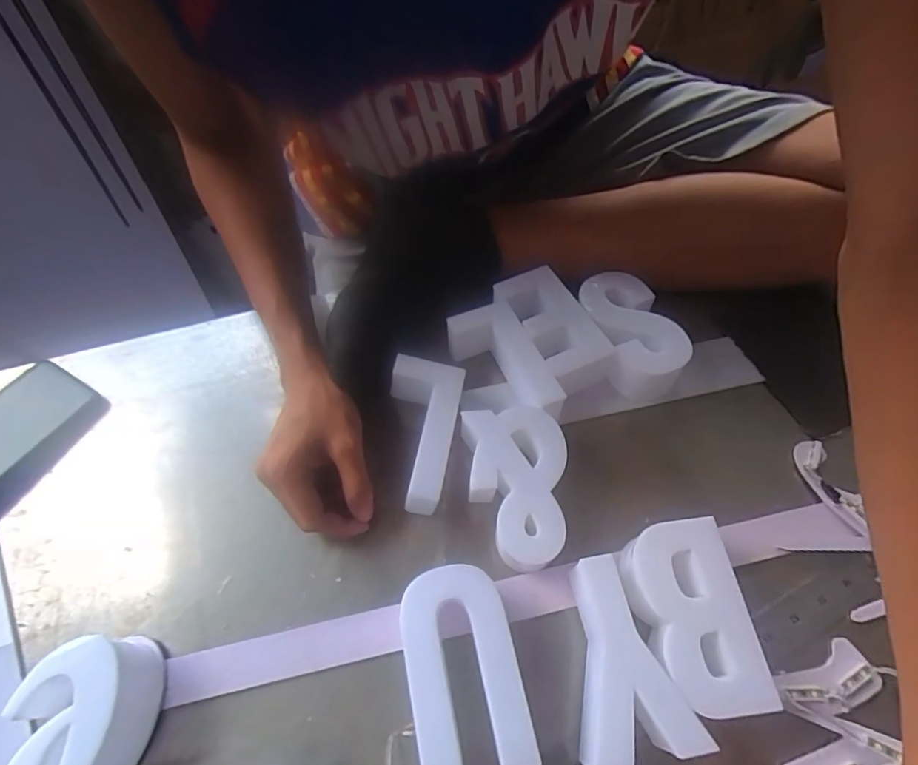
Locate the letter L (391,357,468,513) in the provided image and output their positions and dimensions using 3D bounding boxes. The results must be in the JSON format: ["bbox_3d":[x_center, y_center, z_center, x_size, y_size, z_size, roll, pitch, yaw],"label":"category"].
[{"bbox_3d":[-0.032,0.042,0.386,0.057,0.050,0.111,9,61,6],"label":"letter L"}]

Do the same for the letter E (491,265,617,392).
[{"bbox_3d":[0.081,-0.044,0.434,0.061,0.042,0.118,-23,62,-11],"label":"letter E"}]

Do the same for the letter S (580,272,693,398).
[{"bbox_3d":[0.147,-0.045,0.429,0.069,0.038,0.113,-11,61,-5],"label":"letter S"}]

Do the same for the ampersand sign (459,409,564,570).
[{"bbox_3d":[0.044,0.079,0.366,0.070,0.043,0.113,-6,60,-2],"label":"ampersand sign"}]

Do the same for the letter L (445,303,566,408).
[{"bbox_3d":[0.038,-0.015,0.415,0.056,0.038,0.107,-25,63,-12],"label":"letter L"}]

